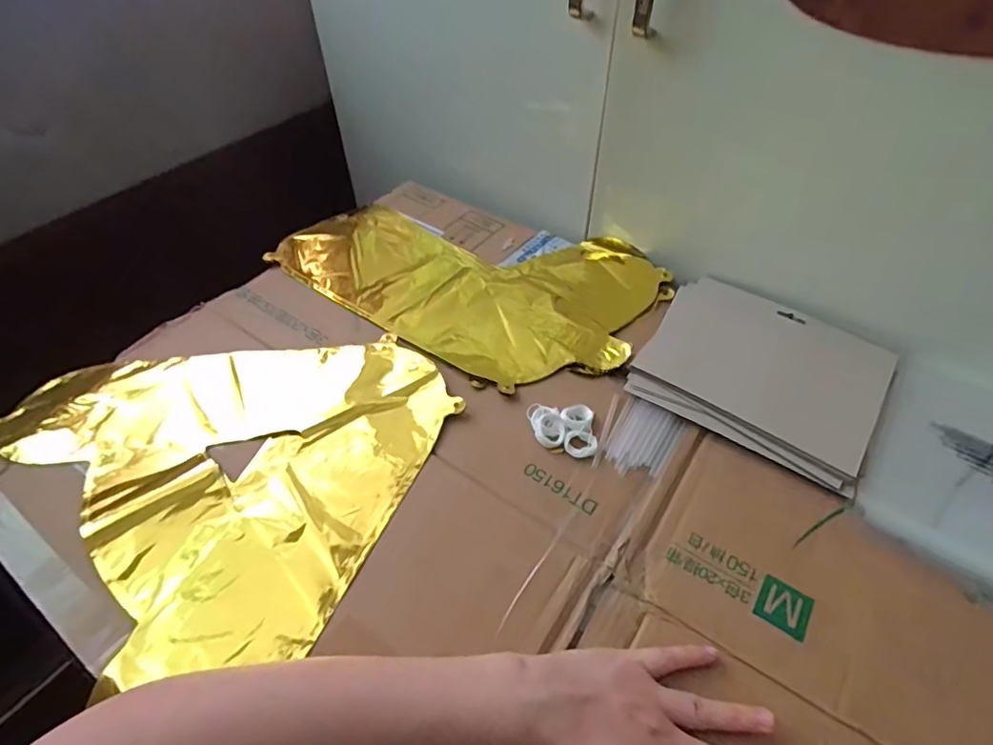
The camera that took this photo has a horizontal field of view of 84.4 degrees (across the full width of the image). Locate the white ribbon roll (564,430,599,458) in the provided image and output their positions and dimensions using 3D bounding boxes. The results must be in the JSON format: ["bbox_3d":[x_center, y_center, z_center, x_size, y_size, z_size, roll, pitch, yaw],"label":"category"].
[{"bbox_3d":[0.070,0.059,0.450,0.026,0.006,0.022,13,50,10],"label":"white ribbon roll"}]

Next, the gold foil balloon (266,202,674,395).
[{"bbox_3d":[-0.035,-0.113,0.610,0.398,0.023,0.251,26,53,20],"label":"gold foil balloon"}]

